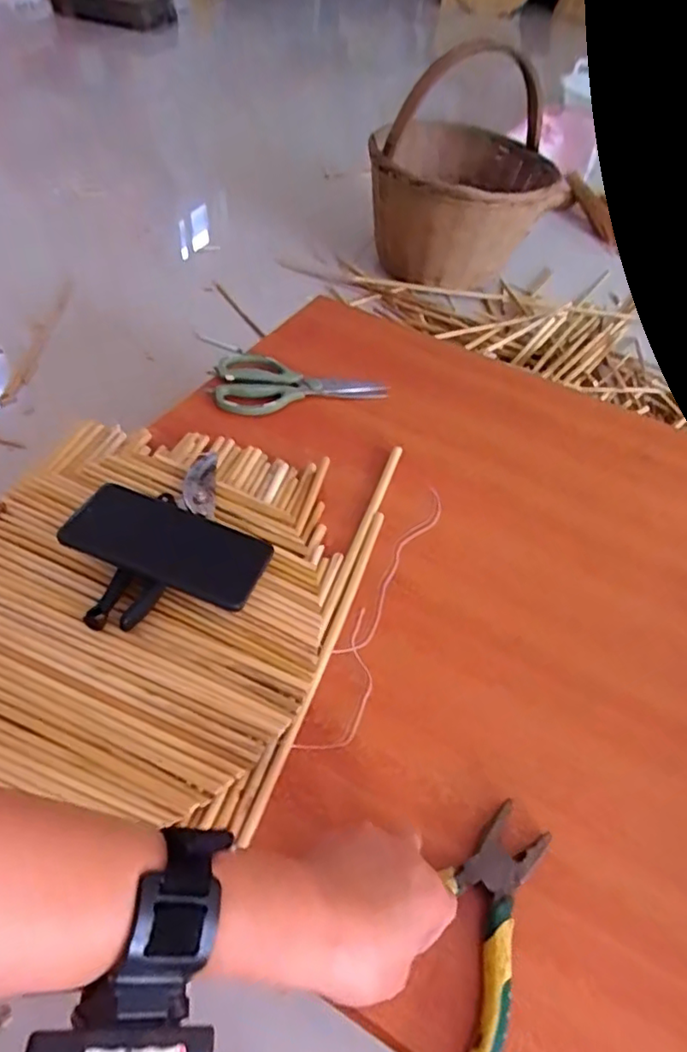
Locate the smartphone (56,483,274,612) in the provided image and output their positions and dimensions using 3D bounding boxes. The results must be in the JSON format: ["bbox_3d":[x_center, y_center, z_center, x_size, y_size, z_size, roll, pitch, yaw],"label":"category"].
[{"bbox_3d":[-0.146,0.015,0.512,0.157,0.011,0.074,24,55,-1],"label":"smartphone"}]

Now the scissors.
[{"bbox_3d":[-0.054,-0.182,0.745,0.206,0.012,0.103,-10,51,-15],"label":"scissors"}]

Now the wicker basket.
[{"bbox_3d":[0.266,-0.798,1.366,0.382,0.399,0.396,9,49,2],"label":"wicker basket"}]

